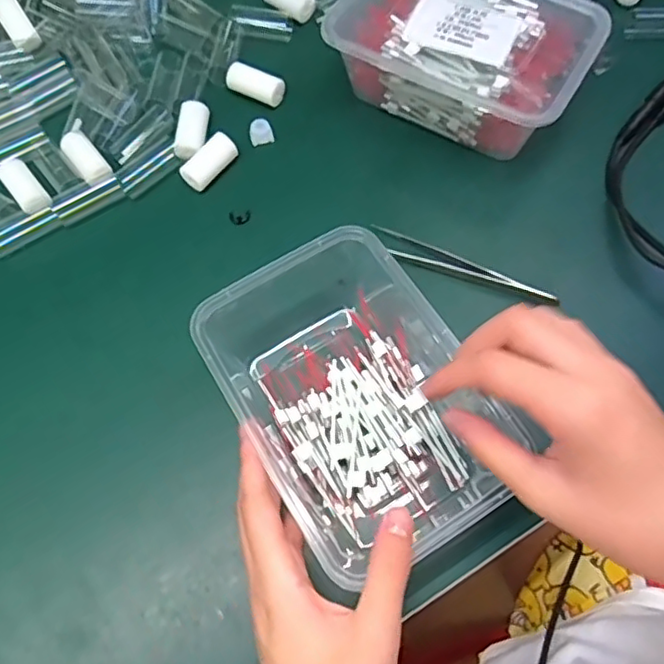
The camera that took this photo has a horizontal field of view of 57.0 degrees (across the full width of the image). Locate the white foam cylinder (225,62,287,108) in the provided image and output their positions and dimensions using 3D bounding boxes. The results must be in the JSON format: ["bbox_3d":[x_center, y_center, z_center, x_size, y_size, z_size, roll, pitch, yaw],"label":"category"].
[{"bbox_3d":[-0.058,-0.187,0.465,0.045,0.015,0.019,25,70,12],"label":"white foam cylinder"}]

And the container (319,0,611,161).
[{"bbox_3d":[0.090,-0.198,0.439,0.173,0.062,0.124,28,73,11],"label":"container"}]

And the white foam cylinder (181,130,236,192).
[{"bbox_3d":[-0.086,-0.120,0.434,0.021,0.015,0.042,41,74,17],"label":"white foam cylinder"}]

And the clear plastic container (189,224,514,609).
[{"bbox_3d":[0.009,0.039,0.346,0.116,0.068,0.178,-27,72,-10],"label":"clear plastic container"}]

